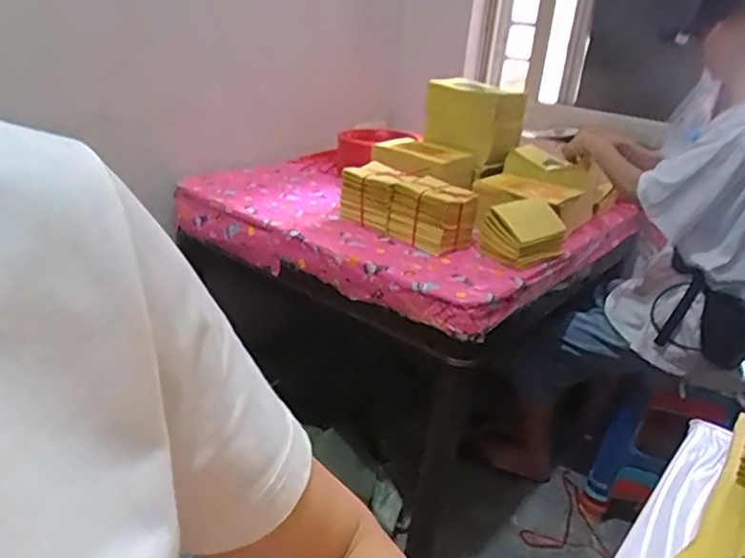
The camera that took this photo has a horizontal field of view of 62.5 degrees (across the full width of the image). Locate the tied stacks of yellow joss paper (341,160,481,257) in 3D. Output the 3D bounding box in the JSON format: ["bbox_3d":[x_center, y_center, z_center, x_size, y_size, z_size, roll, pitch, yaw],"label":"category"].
[{"bbox_3d":[0.080,-0.179,1.485,0.348,0.129,0.122,26,31,38],"label":"tied stacks of yellow joss paper"}]

